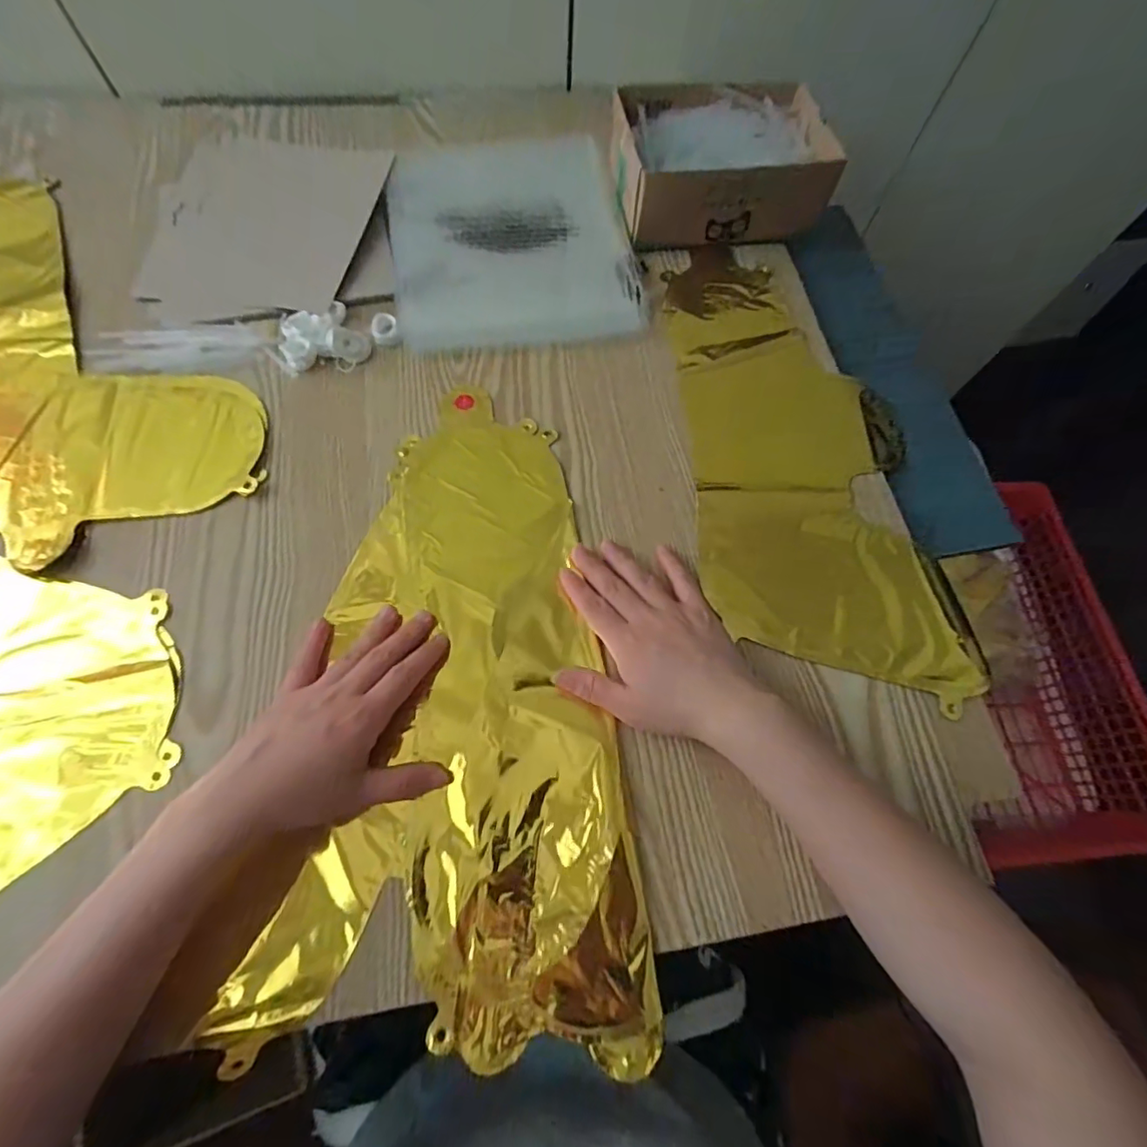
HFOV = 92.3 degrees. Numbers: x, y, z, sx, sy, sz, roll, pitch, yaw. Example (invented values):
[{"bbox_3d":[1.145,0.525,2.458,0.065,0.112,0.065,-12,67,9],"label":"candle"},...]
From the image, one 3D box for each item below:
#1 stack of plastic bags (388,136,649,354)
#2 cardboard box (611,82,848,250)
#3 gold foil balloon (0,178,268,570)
[{"bbox_3d":[-0.056,-0.310,0.503,0.208,0.016,0.239,-8,69,-6],"label":"stack of plastic bags"},{"bbox_3d":[0.131,-0.384,0.511,0.190,0.062,0.146,-4,69,-4],"label":"cardboard box"},{"bbox_3d":[-0.420,-0.175,0.427,0.224,0.019,0.392,-33,74,-14],"label":"gold foil balloon"}]

